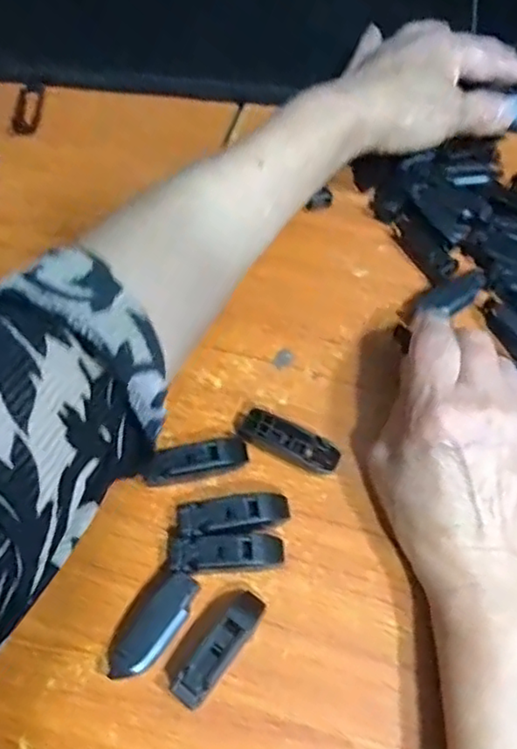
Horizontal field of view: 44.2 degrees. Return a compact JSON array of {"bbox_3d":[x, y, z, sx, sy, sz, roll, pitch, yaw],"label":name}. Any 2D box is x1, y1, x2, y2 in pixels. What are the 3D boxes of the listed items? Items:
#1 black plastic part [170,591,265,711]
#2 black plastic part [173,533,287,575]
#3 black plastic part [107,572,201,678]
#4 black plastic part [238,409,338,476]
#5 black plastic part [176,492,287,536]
[{"bbox_3d":[-0.017,0.128,0.298,0.016,0.017,0.055,34,69,18],"label":"black plastic part"},{"bbox_3d":[-0.015,0.090,0.317,0.054,0.016,0.017,-5,63,0],"label":"black plastic part"},{"bbox_3d":[-0.051,0.119,0.302,0.025,0.017,0.053,30,68,16],"label":"black plastic part"},{"bbox_3d":[0.016,0.036,0.344,0.056,0.015,0.018,21,65,12],"label":"black plastic part"},{"bbox_3d":[-0.012,0.072,0.324,0.056,0.017,0.019,-7,63,-2],"label":"black plastic part"}]

